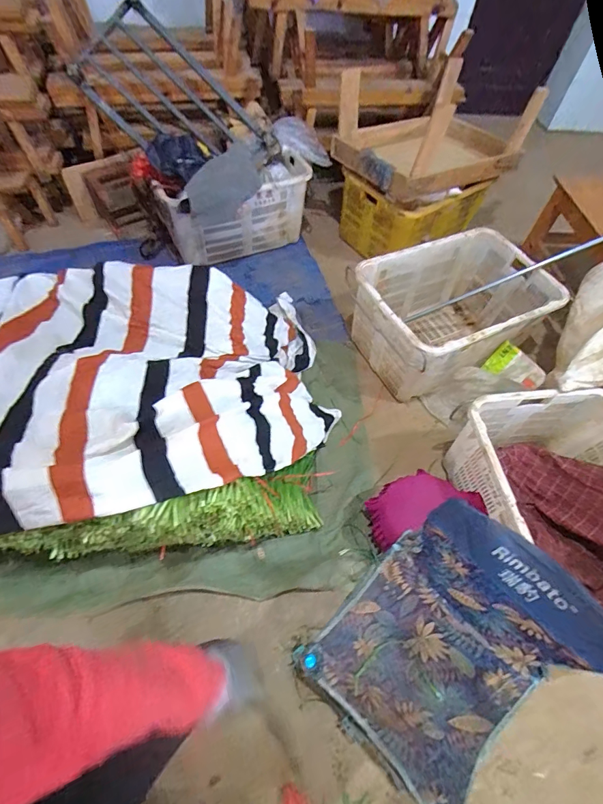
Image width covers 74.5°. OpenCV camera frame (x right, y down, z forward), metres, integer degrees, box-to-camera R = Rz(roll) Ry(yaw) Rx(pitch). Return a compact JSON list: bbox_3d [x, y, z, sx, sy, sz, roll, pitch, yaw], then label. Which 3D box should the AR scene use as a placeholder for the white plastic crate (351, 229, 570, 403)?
[{"bbox_3d":[0.570,-0.348,1.518,0.651,0.297,0.449,-22,61,-17],"label":"white plastic crate"}]

